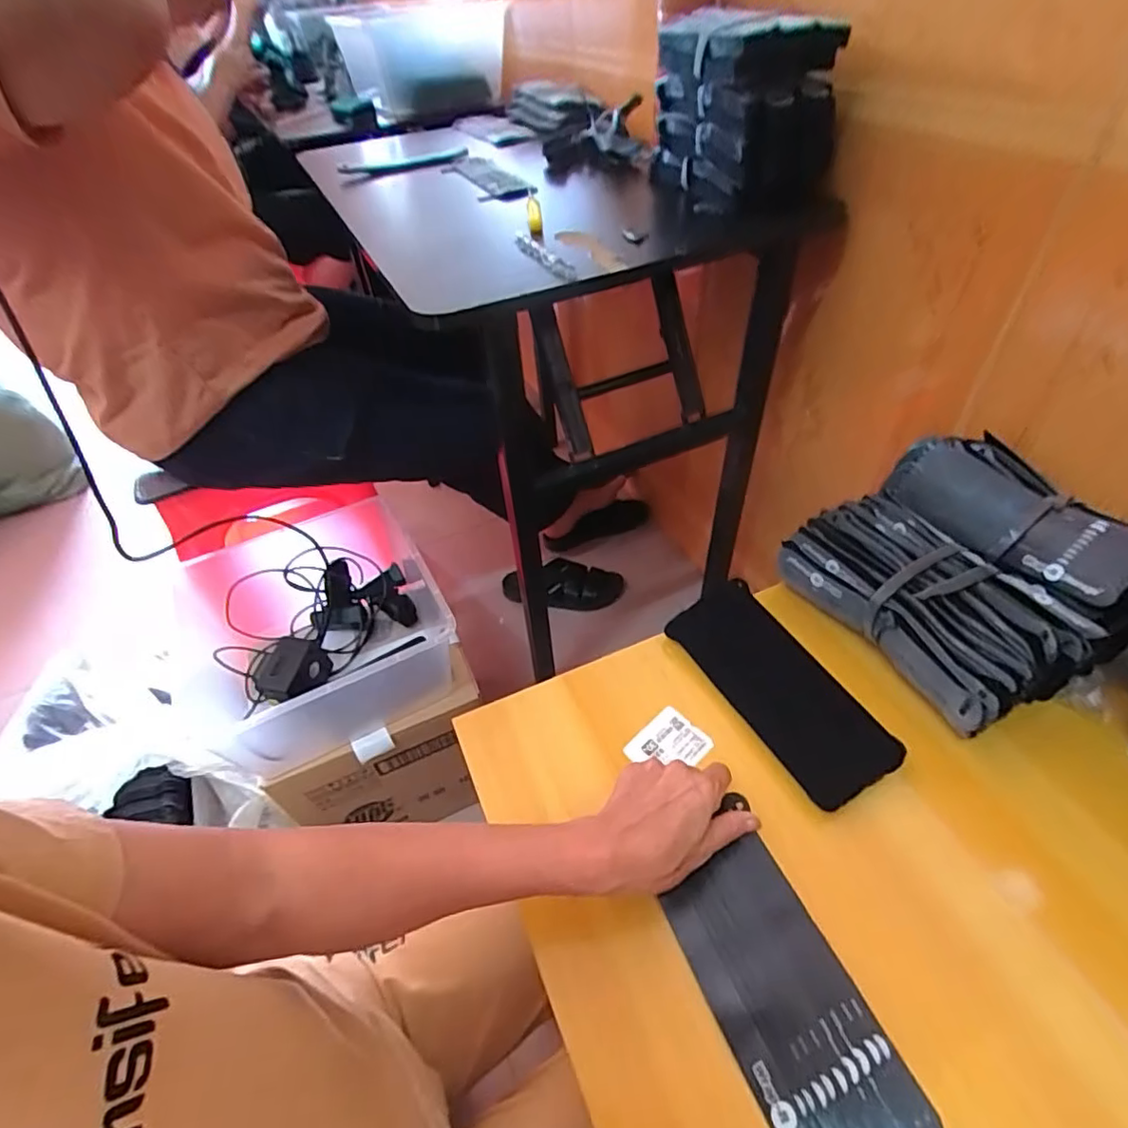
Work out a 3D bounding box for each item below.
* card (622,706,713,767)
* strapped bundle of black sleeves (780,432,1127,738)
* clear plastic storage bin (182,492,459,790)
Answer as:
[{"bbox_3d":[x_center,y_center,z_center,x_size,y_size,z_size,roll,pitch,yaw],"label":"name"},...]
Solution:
[{"bbox_3d":[0.086,0.150,0.475,0.057,0.005,0.049,-40,68,-19],"label":"card"},{"bbox_3d":[0.350,0.009,0.510,0.242,0.100,0.213,-24,48,-17],"label":"strapped bundle of black sleeves"},{"bbox_3d":[-0.313,0.086,0.770,0.297,0.151,0.308,-26,49,-19],"label":"clear plastic storage bin"}]

